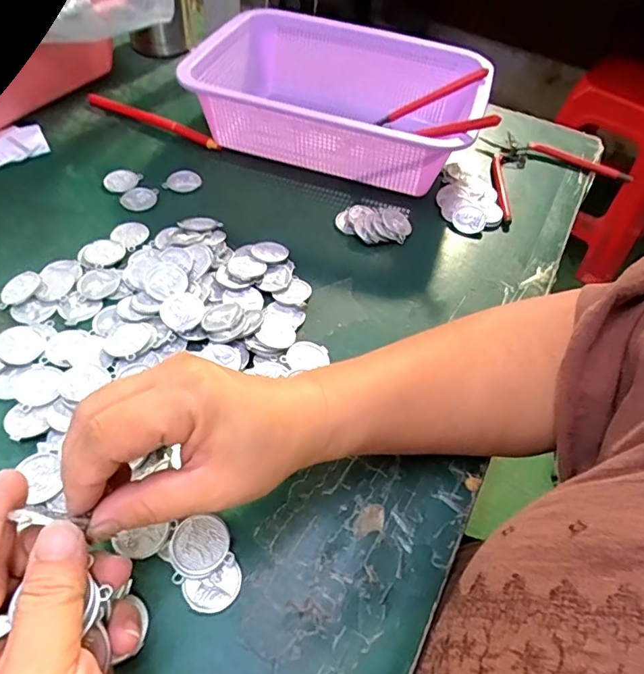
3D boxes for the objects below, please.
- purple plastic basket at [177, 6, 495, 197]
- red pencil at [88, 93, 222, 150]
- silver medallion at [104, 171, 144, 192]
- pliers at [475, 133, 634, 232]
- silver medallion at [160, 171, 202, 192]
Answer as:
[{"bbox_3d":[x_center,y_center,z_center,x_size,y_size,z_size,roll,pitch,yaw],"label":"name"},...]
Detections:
[{"bbox_3d":[0.015,-0.228,0.503,0.262,0.078,0.194,17,52,8],"label":"purple plastic basket"},{"bbox_3d":[-0.170,-0.219,0.516,0.159,0.015,0.013,24,53,13],"label":"red pencil"},{"bbox_3d":[-0.182,-0.142,0.460,0.029,0.004,0.030,3,51,-4],"label":"silver medallion"},{"bbox_3d":[0.215,-0.172,0.520,0.170,0.014,0.116,-20,56,-21],"label":"pliers"},{"bbox_3d":[-0.128,-0.143,0.467,0.034,0.004,0.022,-8,53,-12],"label":"silver medallion"}]

